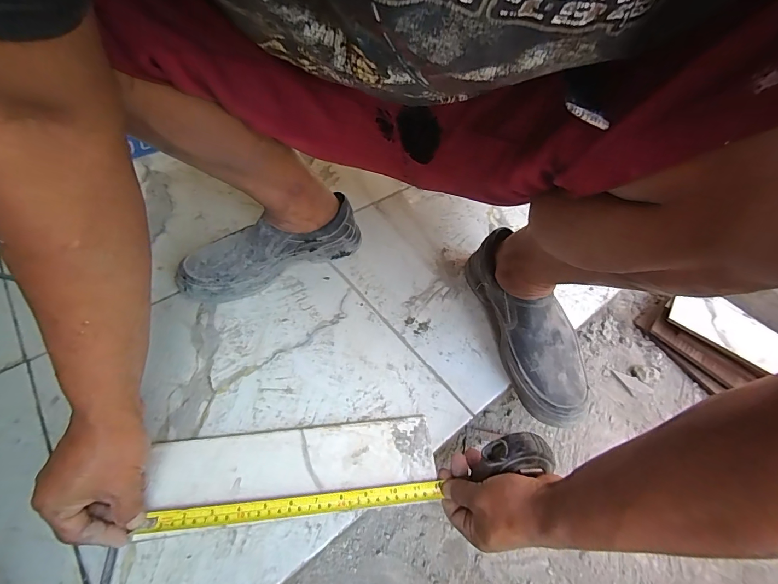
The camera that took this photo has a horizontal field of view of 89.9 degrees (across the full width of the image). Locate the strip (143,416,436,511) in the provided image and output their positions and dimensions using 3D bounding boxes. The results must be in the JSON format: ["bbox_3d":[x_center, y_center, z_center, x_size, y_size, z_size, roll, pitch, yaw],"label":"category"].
[{"bbox_3d":[-0.102,0.185,0.428,0.294,0.014,0.067,-4,51,-6],"label":"strip"}]

